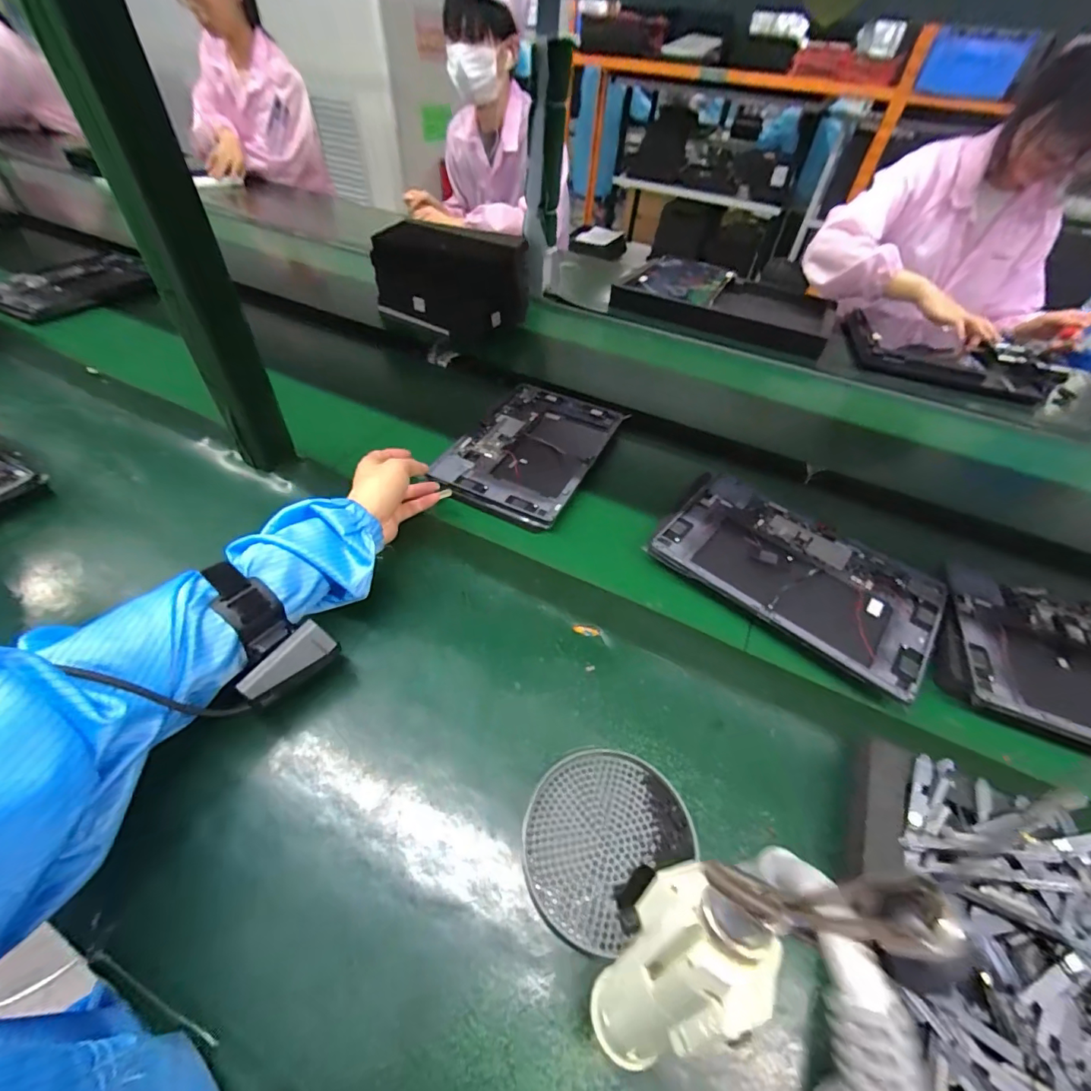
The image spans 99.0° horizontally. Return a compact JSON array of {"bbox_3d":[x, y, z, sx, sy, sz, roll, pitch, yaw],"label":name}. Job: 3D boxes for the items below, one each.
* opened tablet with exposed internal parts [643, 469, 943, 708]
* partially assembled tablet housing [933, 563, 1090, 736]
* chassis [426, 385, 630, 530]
[{"bbox_3d":[0.253,0.028,0.484,0.259,0.023,0.163,34,56,24],"label":"opened tablet with exposed internal parts"},{"bbox_3d":[0.502,0.119,0.420,0.263,0.023,0.164,19,51,13],"label":"partially assembled tablet housing"},{"bbox_3d":[-0.016,-0.132,0.608,0.166,0.015,0.256,21,51,15],"label":"chassis"}]

